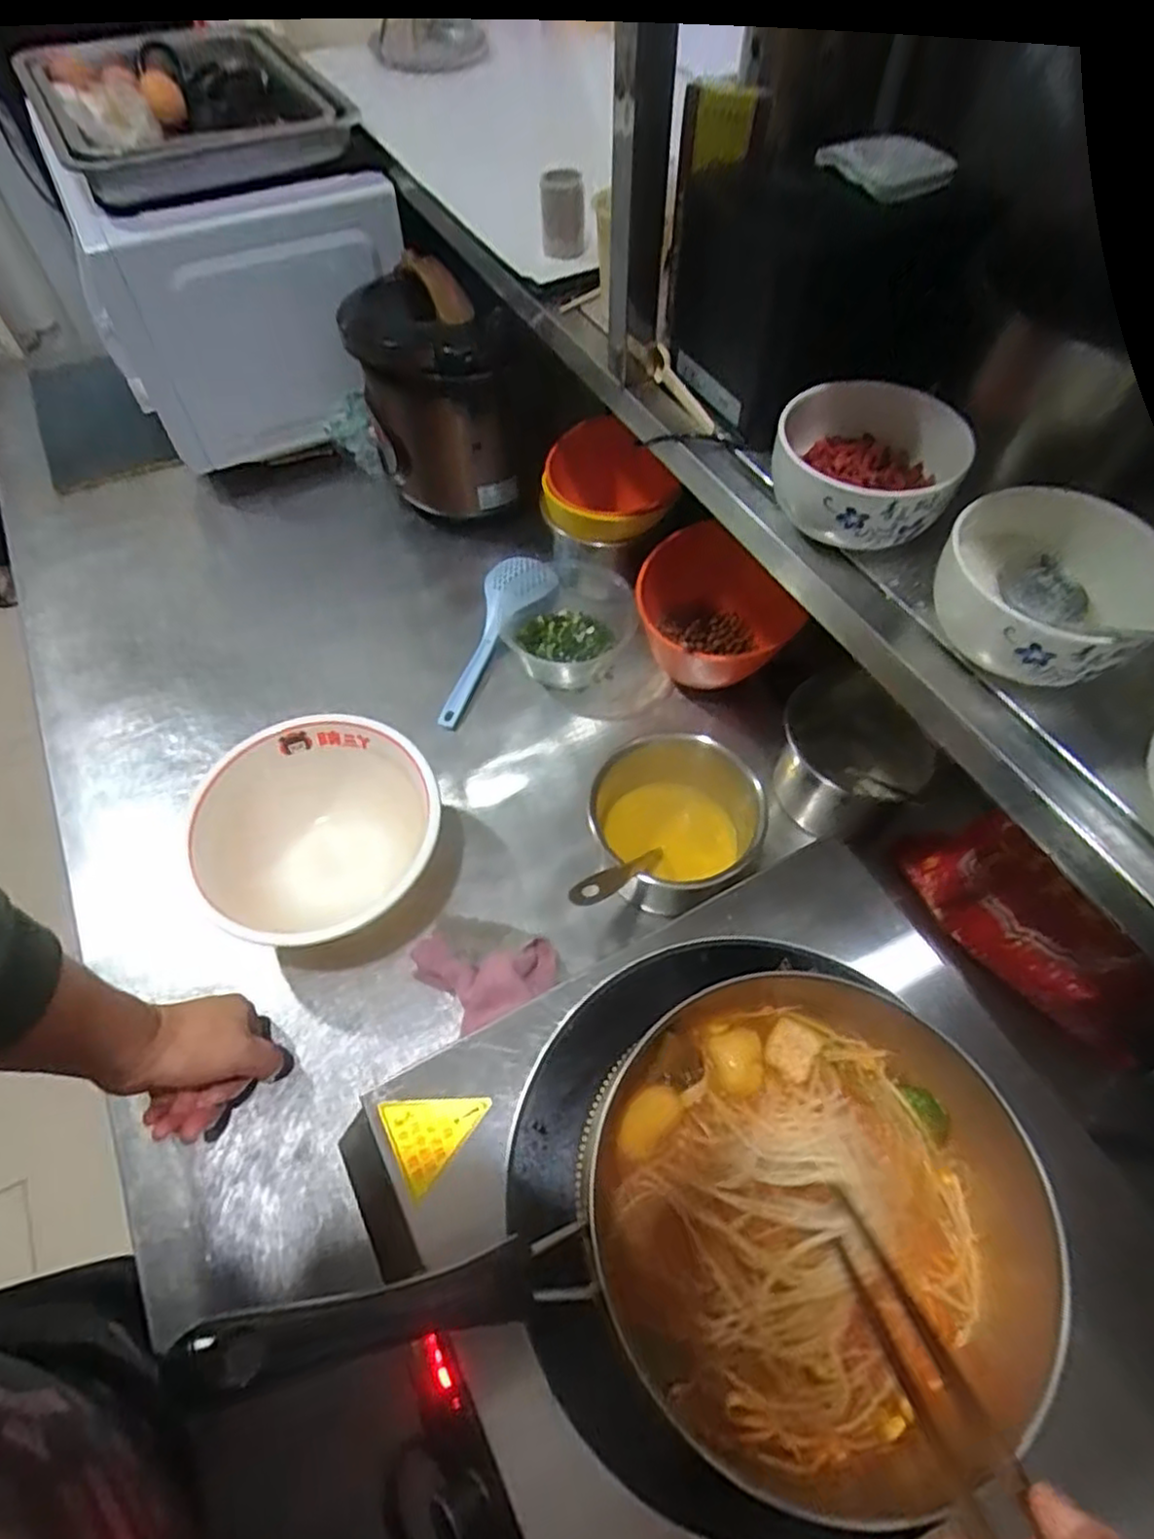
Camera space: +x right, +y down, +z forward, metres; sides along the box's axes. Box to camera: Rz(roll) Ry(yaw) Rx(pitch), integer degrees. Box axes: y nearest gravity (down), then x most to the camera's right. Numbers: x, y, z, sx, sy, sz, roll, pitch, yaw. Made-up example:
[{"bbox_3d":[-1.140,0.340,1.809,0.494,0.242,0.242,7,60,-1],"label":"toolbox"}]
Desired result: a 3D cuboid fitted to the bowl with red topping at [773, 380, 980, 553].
[{"bbox_3d":[0.172,-0.183,0.437,0.106,0.052,0.116,13,59,8],"label":"bowl with red topping"}]

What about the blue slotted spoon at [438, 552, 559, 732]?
[{"bbox_3d":[-0.096,-0.147,0.769,0.075,0.035,0.229,17,59,10],"label":"blue slotted spoon"}]

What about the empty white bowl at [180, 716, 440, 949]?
[{"bbox_3d":[-0.209,0.063,0.605,0.186,0.100,0.189,0,58,0],"label":"empty white bowl"}]

